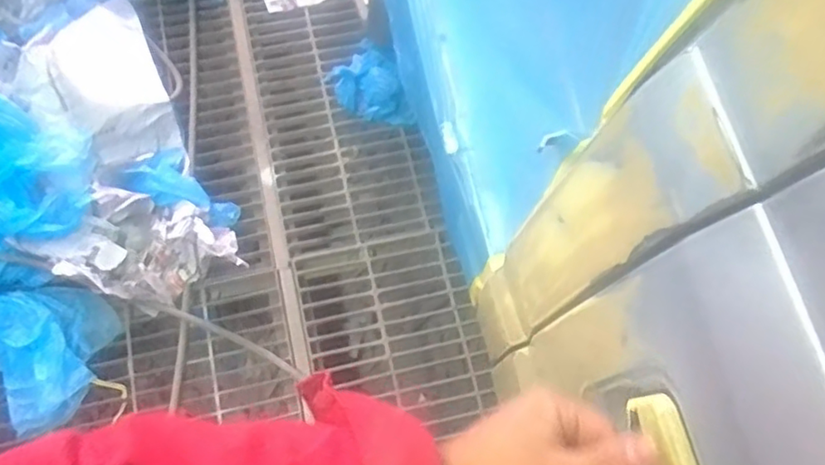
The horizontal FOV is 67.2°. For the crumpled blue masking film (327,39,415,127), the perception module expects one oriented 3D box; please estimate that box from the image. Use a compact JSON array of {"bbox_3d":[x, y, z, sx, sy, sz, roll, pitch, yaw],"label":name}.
[{"bbox_3d":[-0.121,-0.389,1.655,0.174,0.078,0.240,-22,72,-10],"label":"crumpled blue masking film"}]

